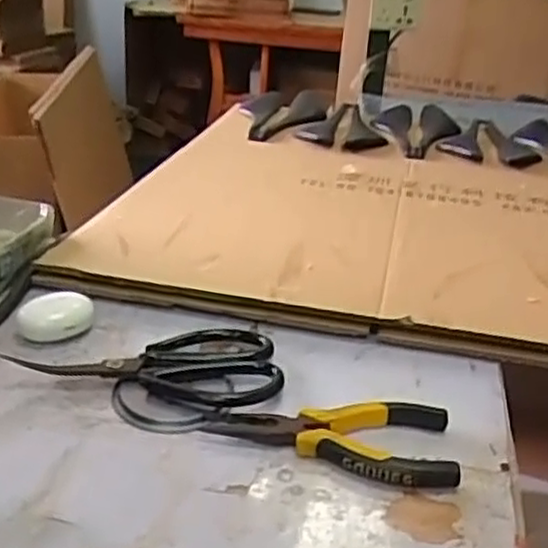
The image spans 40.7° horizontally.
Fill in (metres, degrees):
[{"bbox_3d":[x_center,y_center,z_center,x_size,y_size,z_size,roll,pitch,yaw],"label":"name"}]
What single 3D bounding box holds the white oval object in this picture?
[{"bbox_3d":[-0.170,0.034,0.577,0.057,0.027,0.037,-7,28,-20],"label":"white oval object"}]

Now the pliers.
[{"bbox_3d":[0.036,0.105,0.472,0.154,0.017,0.067,4,27,2],"label":"pliers"}]

